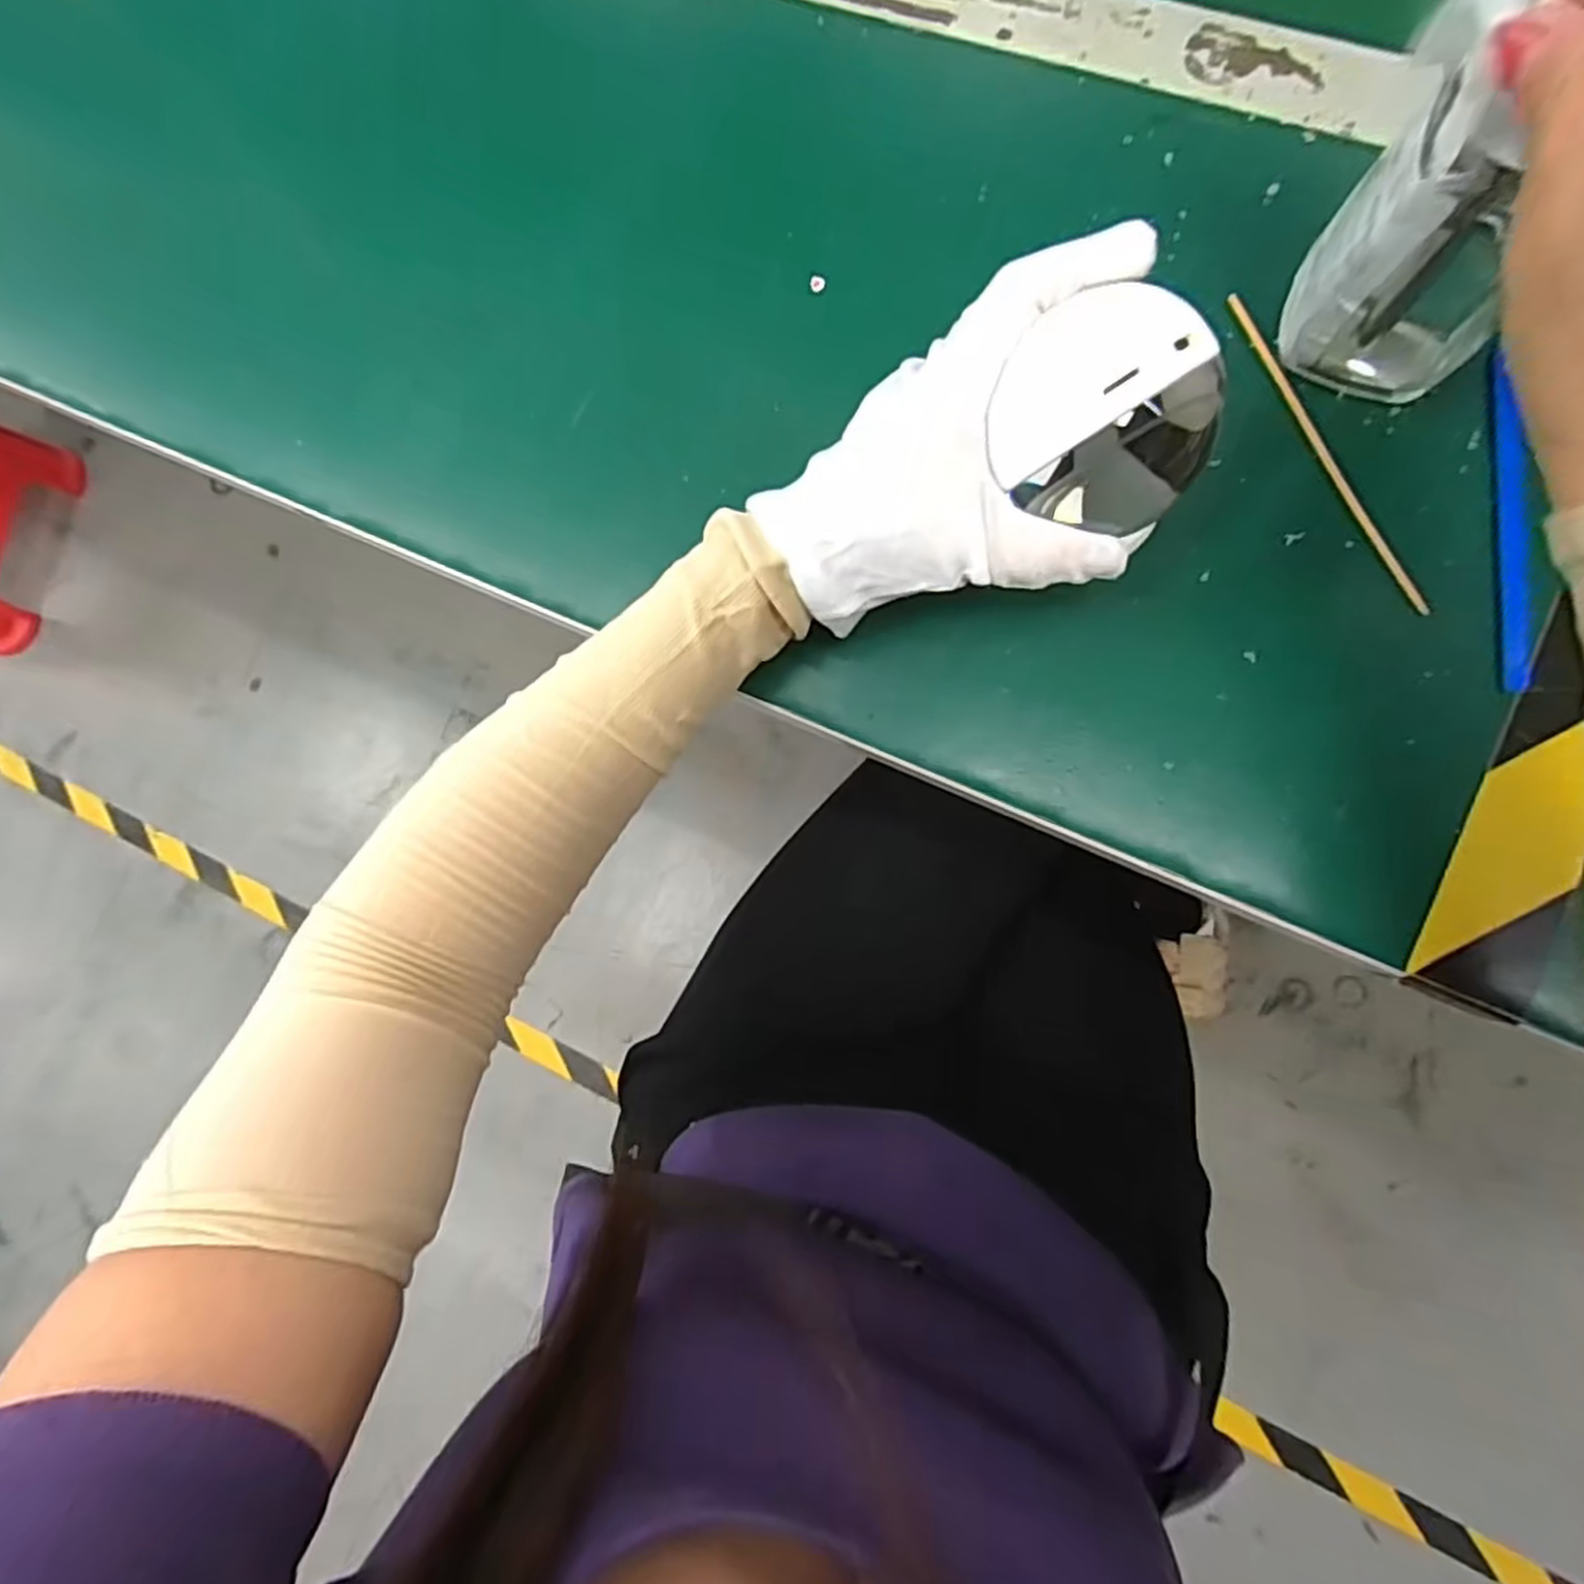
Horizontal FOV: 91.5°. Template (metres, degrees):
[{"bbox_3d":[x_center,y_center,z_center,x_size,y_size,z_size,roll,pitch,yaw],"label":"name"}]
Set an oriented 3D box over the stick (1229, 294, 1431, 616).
[{"bbox_3d":[0.201,-0.130,0.292,0.005,0.004,0.143,-24,81,4],"label":"stick"}]

